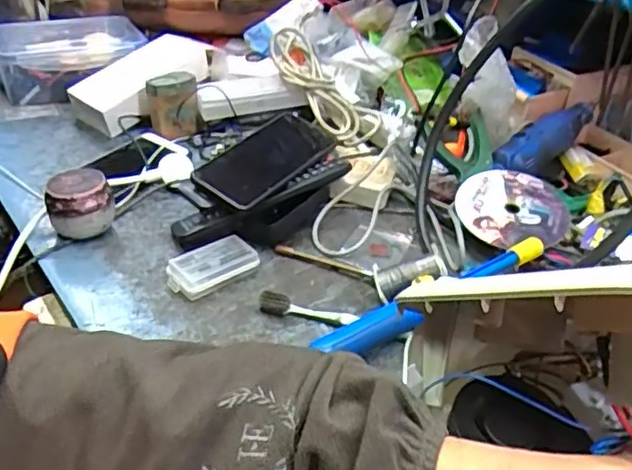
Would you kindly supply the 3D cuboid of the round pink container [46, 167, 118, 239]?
[{"bbox_3d":[-0.238,-0.027,0.648,0.062,0.065,0.052,-8,37,-20],"label":"round pink container"}]

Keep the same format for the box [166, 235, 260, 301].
[{"bbox_3d":[-0.100,0.030,0.617,0.086,0.014,0.046,-27,69,-33],"label":"box"}]

